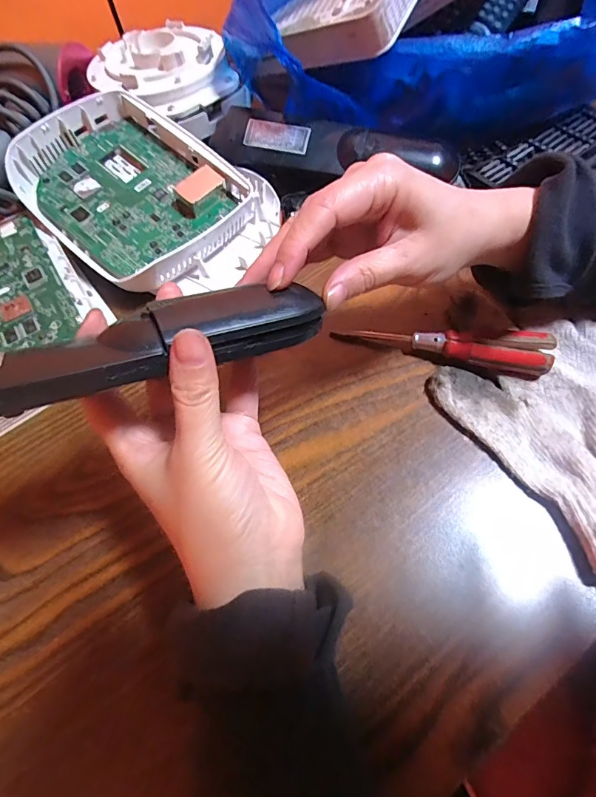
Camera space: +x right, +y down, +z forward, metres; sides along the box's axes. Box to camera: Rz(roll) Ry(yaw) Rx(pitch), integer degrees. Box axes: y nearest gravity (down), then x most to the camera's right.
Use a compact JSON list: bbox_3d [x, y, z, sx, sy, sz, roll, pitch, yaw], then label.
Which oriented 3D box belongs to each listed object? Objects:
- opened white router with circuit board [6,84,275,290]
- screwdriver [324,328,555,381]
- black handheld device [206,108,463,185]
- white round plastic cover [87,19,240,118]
[{"bbox_3d":[-0.124,-0.168,0.353,0.204,0.047,0.152,40,72,17],"label":"opened white router with circuit board"},{"bbox_3d":[0.094,-0.039,0.287,0.136,0.020,0.023,12,65,21],"label":"screwdriver"},{"bbox_3d":[0.029,-0.212,0.353,0.201,0.023,0.052,8,62,10],"label":"black handheld device"},{"bbox_3d":[-0.128,-0.328,0.411,0.138,0.019,0.121,35,70,22],"label":"white round plastic cover"}]

